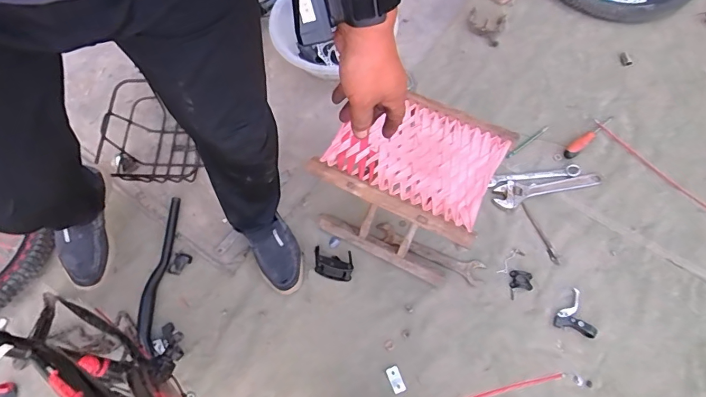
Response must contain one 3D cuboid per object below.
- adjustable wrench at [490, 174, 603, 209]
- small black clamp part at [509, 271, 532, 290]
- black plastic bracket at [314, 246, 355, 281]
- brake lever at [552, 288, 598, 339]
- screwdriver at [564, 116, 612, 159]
[{"bbox_3d":[0.472,-0.033,1.033,0.256,0.017,0.062,-14,68,-5],"label":"adjustable wrench"},{"bbox_3d":[0.380,0.185,0.956,0.046,0.015,0.040,6,68,3],"label":"small black clamp part"},{"bbox_3d":[-0.046,0.145,0.963,0.095,0.037,0.072,9,68,4],"label":"black plastic bracket"},{"bbox_3d":[0.485,0.243,0.910,0.076,0.032,0.093,21,69,9],"label":"brake lever"},{"bbox_3d":[0.602,-0.161,1.084,0.171,0.035,0.030,-41,73,-15],"label":"screwdriver"}]

